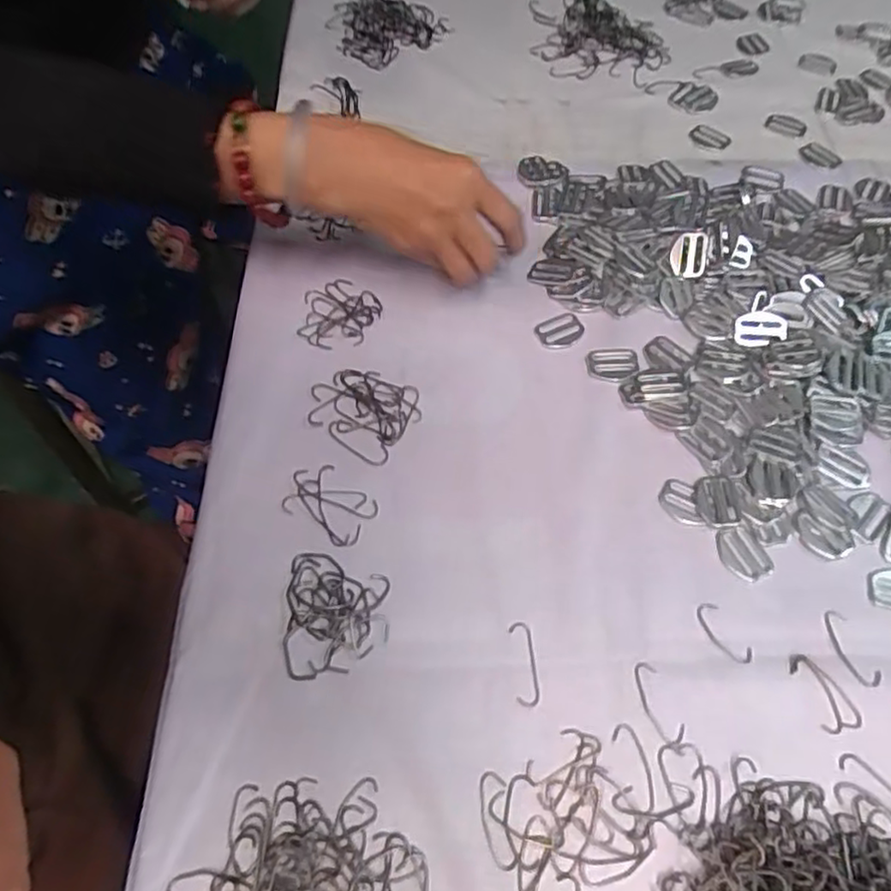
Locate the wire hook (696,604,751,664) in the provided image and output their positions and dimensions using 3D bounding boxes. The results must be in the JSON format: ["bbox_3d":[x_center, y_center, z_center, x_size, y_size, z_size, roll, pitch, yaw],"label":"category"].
[{"bbox_3d":[0.148,0.100,0.357,0.014,0.004,0.036,-28,65,-14],"label":"wire hook"}]

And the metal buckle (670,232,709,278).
[{"bbox_3d":[0.172,-0.134,0.474,0.024,0.004,0.032,5,93,18],"label":"metal buckle"}]

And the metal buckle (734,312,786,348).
[{"bbox_3d":[0.211,-0.078,0.448,0.032,0.005,0.024,6,61,3],"label":"metal buckle"}]

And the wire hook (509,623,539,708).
[{"bbox_3d":[0.041,0.114,0.350,0.012,0.004,0.042,-3,61,-2],"label":"wire hook"}]

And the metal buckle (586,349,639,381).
[{"bbox_3d":[0.109,-0.054,0.439,0.033,0.004,0.023,7,61,4],"label":"metal buckle"}]

